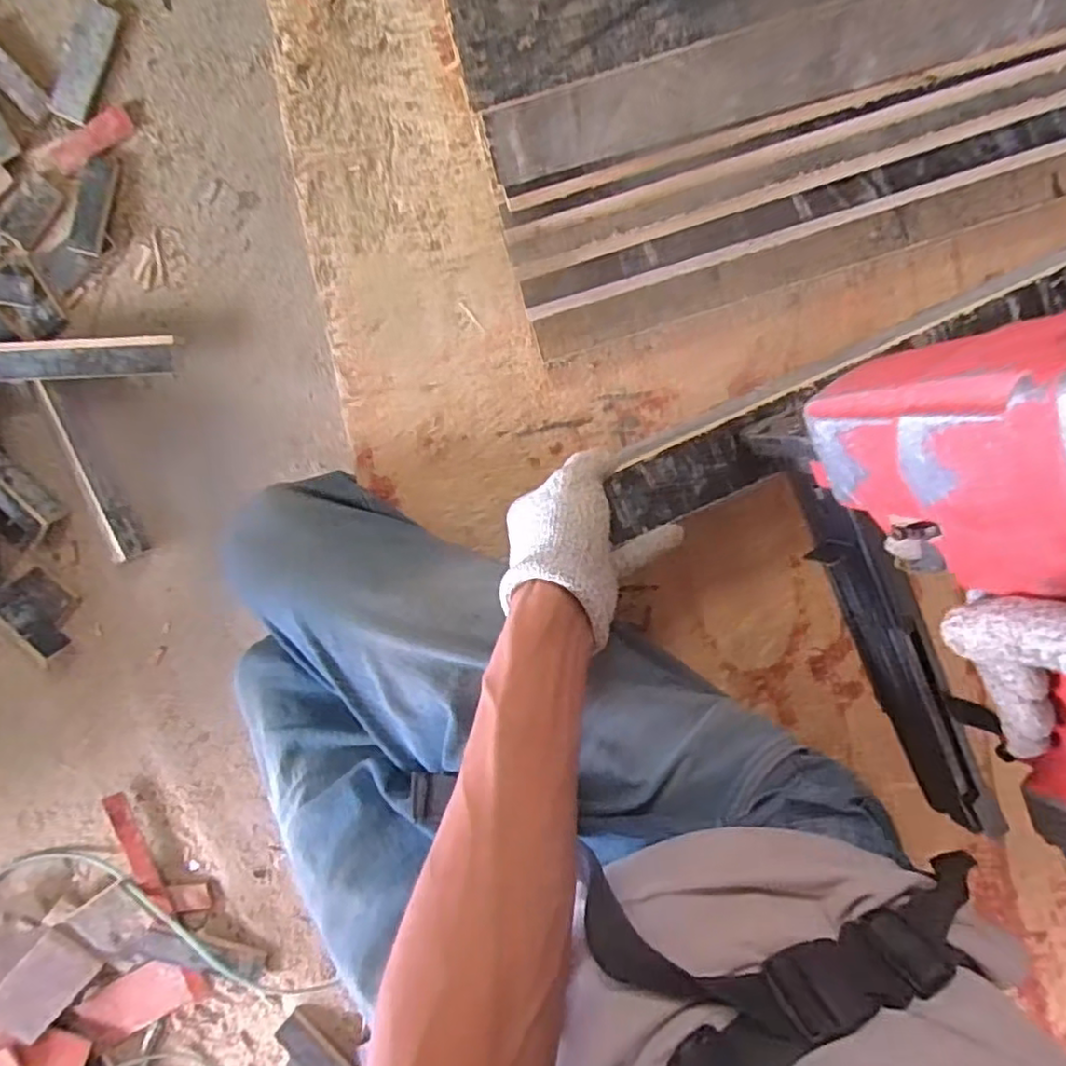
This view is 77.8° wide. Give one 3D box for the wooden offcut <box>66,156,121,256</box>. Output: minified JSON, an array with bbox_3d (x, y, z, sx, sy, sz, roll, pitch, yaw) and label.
[{"bbox_3d":[-0.704,-0.524,1.057,0.054,0.011,0.151,17,97,0],"label":"wooden offcut"}]

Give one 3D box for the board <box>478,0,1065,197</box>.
[{"bbox_3d":[0.150,-0.263,0.373,0.356,0.061,0.010,-12,65,7],"label":"board"}]

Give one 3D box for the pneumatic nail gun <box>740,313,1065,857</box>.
[{"bbox_3d":[0.234,0.050,0.301,0.094,0.228,0.301,-32,95,5],"label":"pneumatic nail gun"}]

